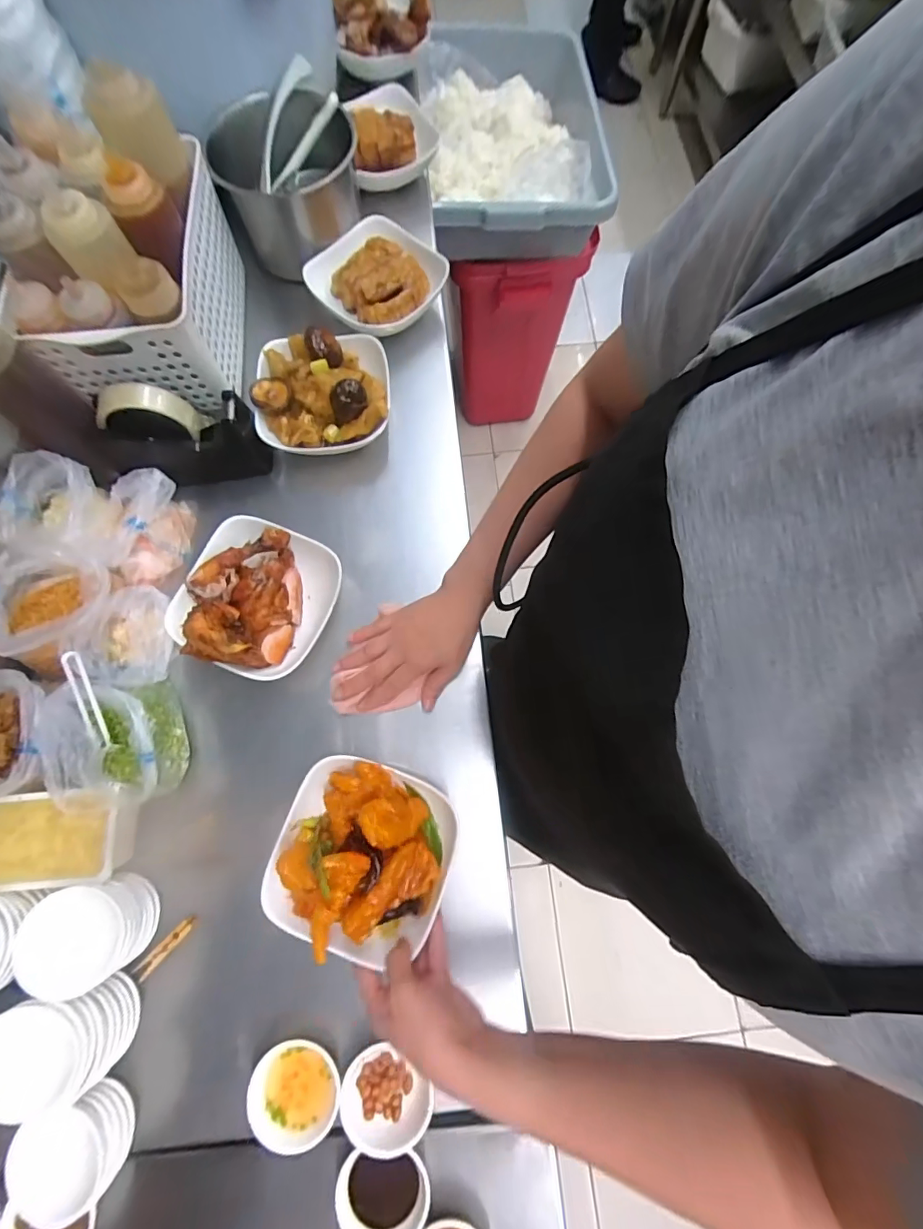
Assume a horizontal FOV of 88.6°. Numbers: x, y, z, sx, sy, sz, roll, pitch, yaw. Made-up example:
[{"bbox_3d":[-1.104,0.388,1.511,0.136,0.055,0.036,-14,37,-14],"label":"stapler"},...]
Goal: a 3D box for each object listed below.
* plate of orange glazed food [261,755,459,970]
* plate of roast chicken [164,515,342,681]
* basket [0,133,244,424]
[{"bbox_3d":[-0.086,0.208,0.406,0.148,0.061,0.148,0,76,-1],"label":"plate of orange glazed food"},{"bbox_3d":[-0.205,-0.018,0.473,0.138,0.075,0.151,19,76,4],"label":"plate of roast chicken"},{"bbox_3d":[-0.350,-0.353,0.519,0.185,0.118,0.255,-9,76,-3],"label":"basket"}]

